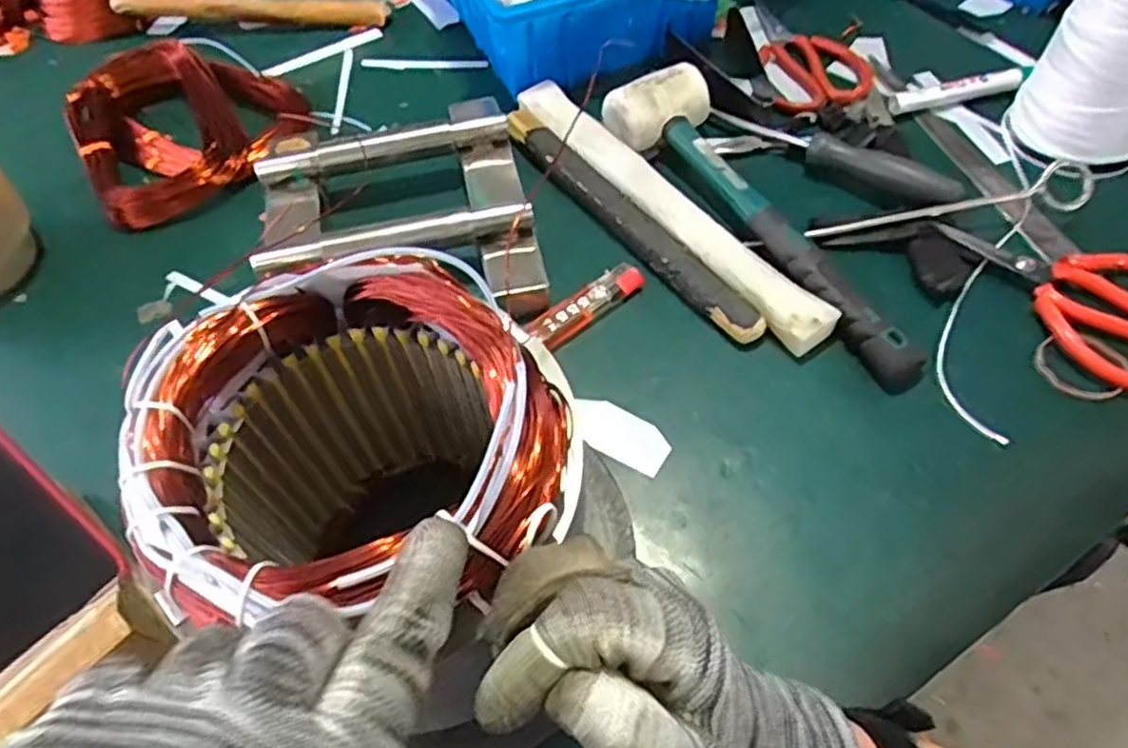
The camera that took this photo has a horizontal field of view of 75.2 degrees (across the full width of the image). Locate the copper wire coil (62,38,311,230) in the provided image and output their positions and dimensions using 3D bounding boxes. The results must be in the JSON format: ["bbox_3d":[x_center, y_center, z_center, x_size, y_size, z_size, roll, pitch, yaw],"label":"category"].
[{"bbox_3d":[-0.295,-0.201,0.577,0.165,0.053,0.139,-29,59,-15],"label":"copper wire coil"}]

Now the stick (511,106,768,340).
[{"bbox_3d":[0.038,-0.109,0.501,0.024,0.014,0.259,-33,60,-17],"label":"stick"}]

